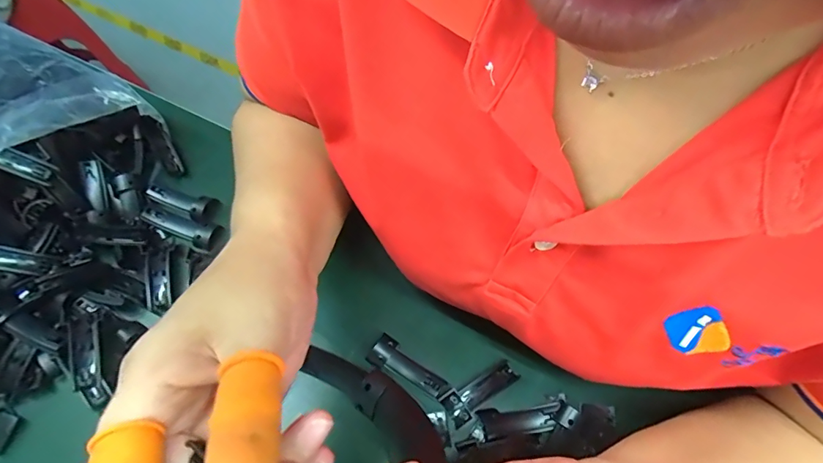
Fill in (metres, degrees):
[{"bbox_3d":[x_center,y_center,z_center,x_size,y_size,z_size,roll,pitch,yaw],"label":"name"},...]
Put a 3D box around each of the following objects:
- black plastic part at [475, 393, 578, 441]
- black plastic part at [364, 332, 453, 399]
[{"bbox_3d":[0.083,0.134,0.322,0.067,0.016,0.022,-10,64,-5],"label":"black plastic part"},{"bbox_3d":[-0.003,0.103,0.337,0.063,0.010,0.023,31,68,15],"label":"black plastic part"}]

